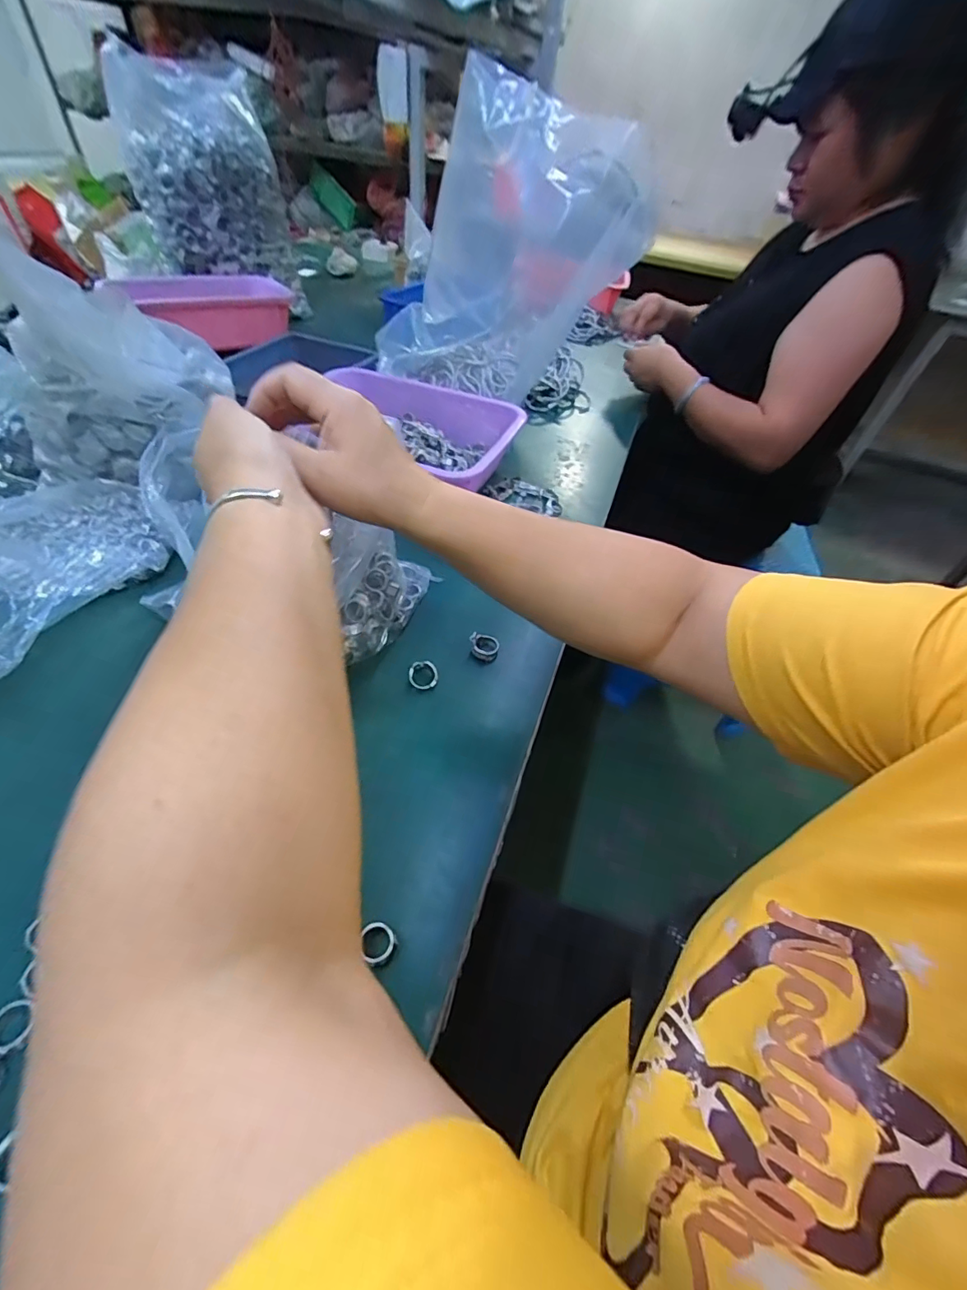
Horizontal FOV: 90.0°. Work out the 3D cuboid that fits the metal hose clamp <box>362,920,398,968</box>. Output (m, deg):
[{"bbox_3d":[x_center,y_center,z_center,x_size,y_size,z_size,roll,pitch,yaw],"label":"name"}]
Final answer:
[{"bbox_3d":[-0.064,0.180,0.291,0.022,0.007,0.022,27,51,17],"label":"metal hose clamp"}]

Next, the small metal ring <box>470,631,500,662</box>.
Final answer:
[{"bbox_3d":[0.001,0.000,0.466,0.027,0.017,0.026,31,52,20],"label":"small metal ring"}]

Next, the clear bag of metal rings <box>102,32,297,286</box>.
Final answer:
[{"bbox_3d":[-0.550,-0.936,0.967,0.275,0.283,0.177,-17,52,-20],"label":"clear bag of metal rings"}]

